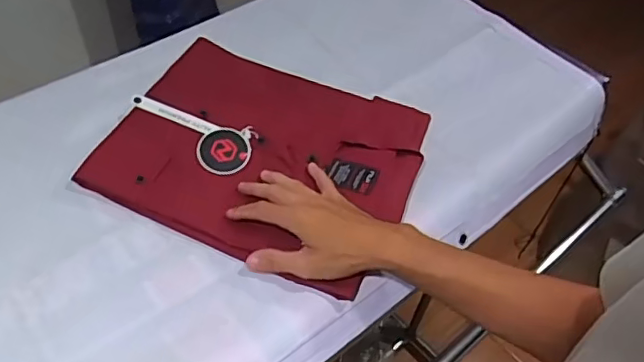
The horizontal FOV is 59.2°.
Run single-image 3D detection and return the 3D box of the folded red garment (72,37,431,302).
[{"bbox_3d":[-0.062,-0.041,0.653,0.325,0.037,0.268,21,51,13],"label":"folded red garment"}]

